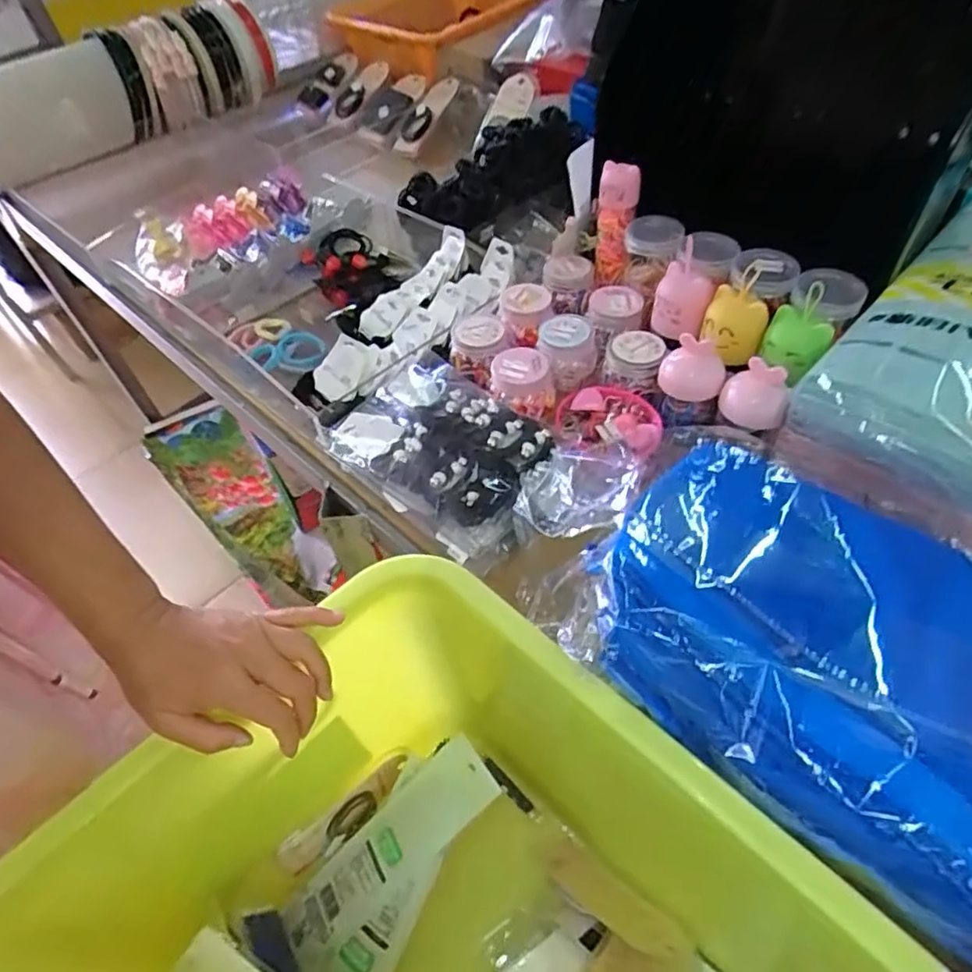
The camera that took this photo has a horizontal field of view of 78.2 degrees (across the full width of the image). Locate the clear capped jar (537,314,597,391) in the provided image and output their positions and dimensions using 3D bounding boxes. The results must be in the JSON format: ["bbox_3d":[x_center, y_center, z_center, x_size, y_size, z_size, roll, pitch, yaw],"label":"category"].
[{"bbox_3d":[0.080,-0.130,0.587,0.053,0.055,0.048,-1,52,5],"label":"clear capped jar"}]

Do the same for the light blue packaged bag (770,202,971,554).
[{"bbox_3d":[0.370,-0.098,0.448,0.165,0.112,0.278,35,63,28],"label":"light blue packaged bag"}]

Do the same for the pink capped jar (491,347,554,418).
[{"bbox_3d":[0.032,-0.097,0.552,0.050,0.040,0.054,-3,52,3],"label":"pink capped jar"}]

